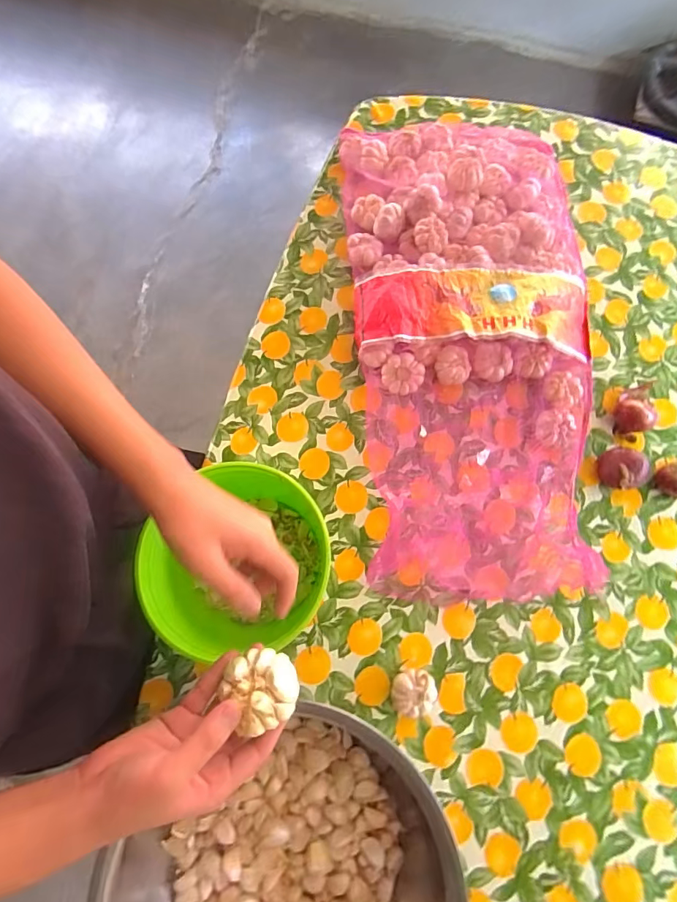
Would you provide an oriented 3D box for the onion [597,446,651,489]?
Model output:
[{"bbox_3d":[0.412,0.028,0.665,0.056,0.048,0.058,0,76,0],"label":"onion"}]

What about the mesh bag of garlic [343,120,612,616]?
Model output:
[{"bbox_3d":[0.209,-0.184,0.702,0.368,0.077,0.797,-4,76,-1],"label":"mesh bag of garlic"}]

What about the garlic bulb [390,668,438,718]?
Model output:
[{"bbox_3d":[0.099,0.316,0.594,0.060,0.035,0.051,-12,76,-3],"label":"garlic bulb"}]

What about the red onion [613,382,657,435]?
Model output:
[{"bbox_3d":[0.446,-0.067,0.685,0.050,0.049,0.086,18,77,5],"label":"red onion"}]

